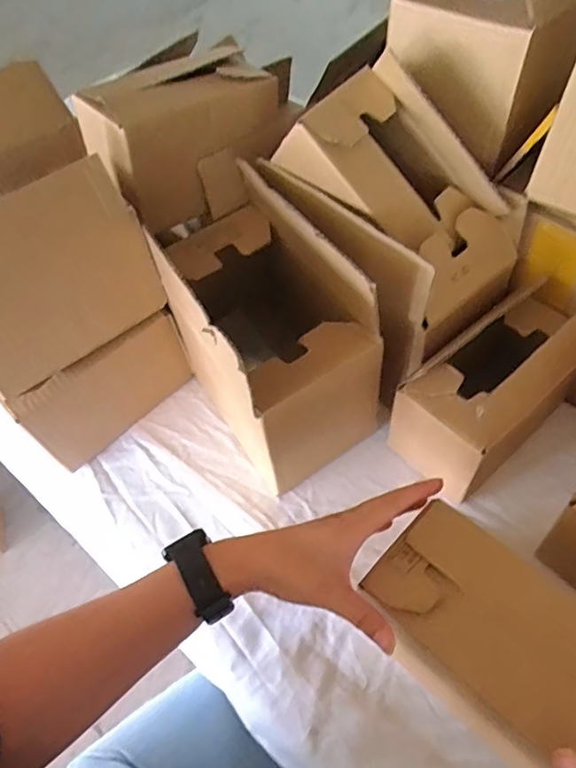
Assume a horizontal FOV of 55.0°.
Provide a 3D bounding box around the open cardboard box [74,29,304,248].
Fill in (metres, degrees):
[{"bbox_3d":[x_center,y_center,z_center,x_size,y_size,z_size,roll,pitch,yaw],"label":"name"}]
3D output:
[{"bbox_3d":[-0.098,-0.250,0.570,0.199,0.133,0.095,-29,58,-16],"label":"open cardboard box"}]

